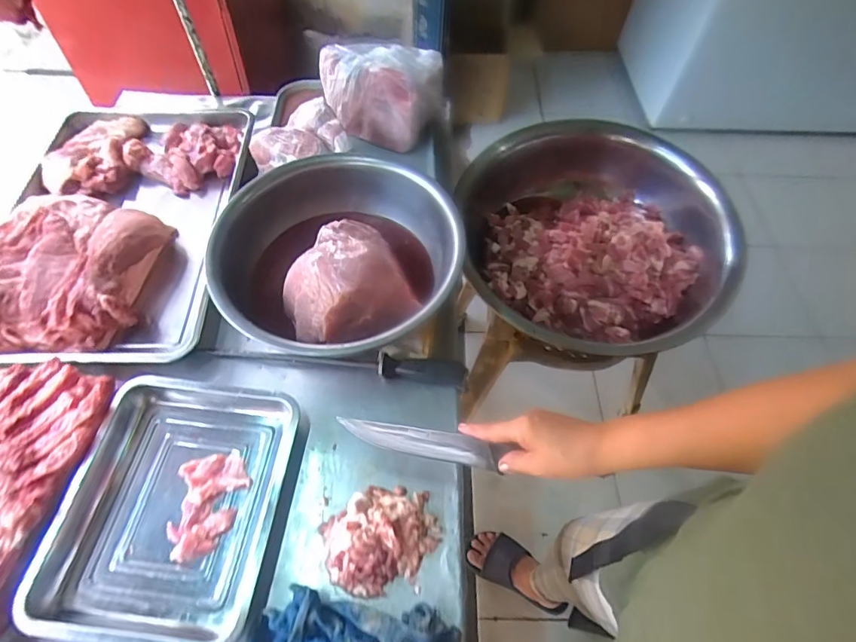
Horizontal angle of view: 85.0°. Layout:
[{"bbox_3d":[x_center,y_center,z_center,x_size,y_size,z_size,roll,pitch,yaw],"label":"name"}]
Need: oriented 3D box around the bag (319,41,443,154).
[{"bbox_3d":[-0.097,-0.467,0.968,0.248,0.161,0.113,4,57,1],"label":"bag"}]

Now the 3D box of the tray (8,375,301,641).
[{"bbox_3d":[-0.322,0.233,0.604,0.267,0.049,0.307,6,57,2],"label":"tray"}]

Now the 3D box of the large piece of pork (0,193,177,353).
[{"bbox_3d":[-0.583,-0.084,0.752,0.255,0.065,0.310,4,57,0],"label":"large piece of pork"}]

